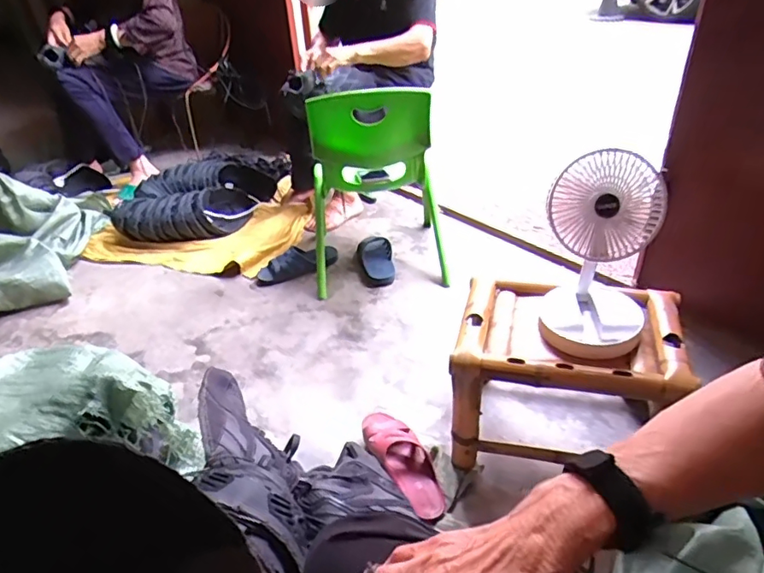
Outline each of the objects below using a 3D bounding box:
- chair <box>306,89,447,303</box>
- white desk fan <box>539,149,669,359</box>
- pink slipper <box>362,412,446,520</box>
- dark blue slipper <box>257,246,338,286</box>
[{"bbox_3d":[-0.023,-0.309,1.449,0.348,0.509,0.322,-6,34,-2],"label":"chair"},{"bbox_3d":[0.336,-0.053,0.826,0.160,0.286,0.158,13,38,23],"label":"white desk fan"},{"bbox_3d":[0.037,0.301,0.964,0.088,0.053,0.240,-23,38,-25],"label":"pink slipper"},{"bbox_3d":[-0.245,-0.078,1.558,0.249,0.069,0.091,-15,36,-16],"label":"dark blue slipper"}]

